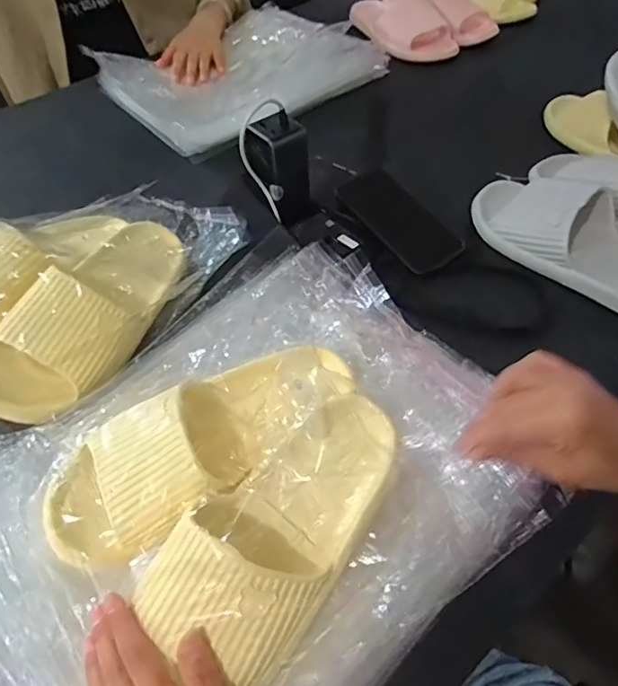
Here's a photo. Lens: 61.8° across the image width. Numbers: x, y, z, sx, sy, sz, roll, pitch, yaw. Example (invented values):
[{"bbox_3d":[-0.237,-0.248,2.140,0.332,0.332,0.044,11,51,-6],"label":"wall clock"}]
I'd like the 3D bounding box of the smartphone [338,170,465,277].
[{"bbox_3d":[0.102,-0.144,0.592,0.069,0.012,0.157,-34,65,-11],"label":"smartphone"}]

